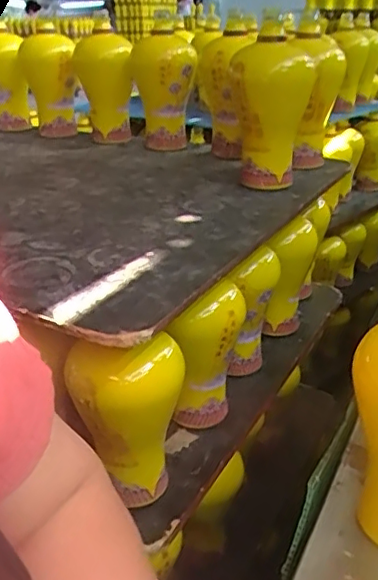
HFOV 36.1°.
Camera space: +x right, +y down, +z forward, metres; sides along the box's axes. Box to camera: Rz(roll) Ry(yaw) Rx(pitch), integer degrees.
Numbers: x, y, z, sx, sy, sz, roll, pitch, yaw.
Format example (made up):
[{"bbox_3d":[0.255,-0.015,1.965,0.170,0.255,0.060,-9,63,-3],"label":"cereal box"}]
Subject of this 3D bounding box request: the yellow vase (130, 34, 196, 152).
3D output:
[{"bbox_3d":[-0.037,-0.268,0.800,0.079,0.144,0.074,-3,26,-8],"label":"yellow vase"}]

